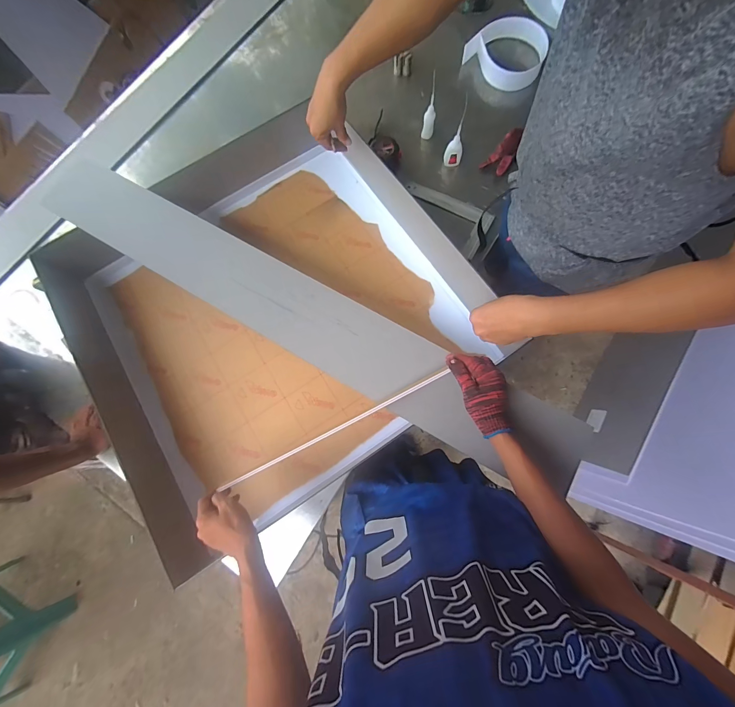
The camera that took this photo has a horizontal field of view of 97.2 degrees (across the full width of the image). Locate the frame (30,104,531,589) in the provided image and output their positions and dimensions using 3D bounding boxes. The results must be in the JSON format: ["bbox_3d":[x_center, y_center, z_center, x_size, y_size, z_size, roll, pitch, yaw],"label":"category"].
[{"bbox_3d":[-0.223,-0.123,0.728,0.742,0.167,0.765,-34,78,-6],"label":"frame"}]

